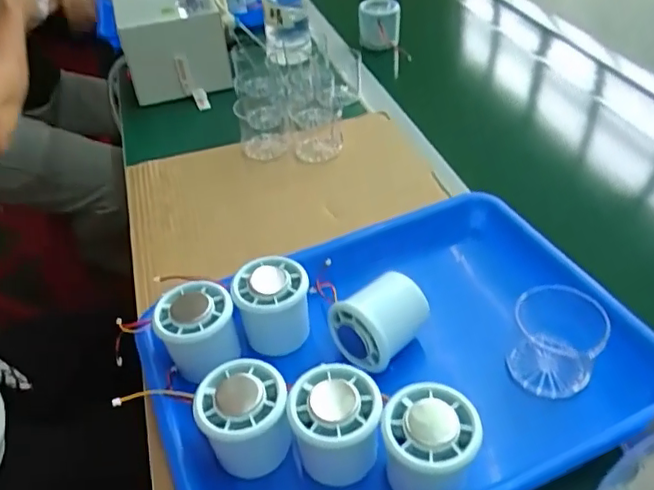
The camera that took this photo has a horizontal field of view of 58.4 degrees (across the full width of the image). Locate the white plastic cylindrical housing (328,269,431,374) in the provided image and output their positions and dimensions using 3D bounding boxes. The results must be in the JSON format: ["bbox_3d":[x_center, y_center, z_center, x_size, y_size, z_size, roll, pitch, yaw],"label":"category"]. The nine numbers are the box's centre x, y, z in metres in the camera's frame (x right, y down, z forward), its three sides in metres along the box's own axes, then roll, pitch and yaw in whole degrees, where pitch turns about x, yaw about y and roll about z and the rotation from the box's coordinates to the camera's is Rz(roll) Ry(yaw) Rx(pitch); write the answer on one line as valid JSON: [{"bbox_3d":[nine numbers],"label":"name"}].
[{"bbox_3d":[0.038,0.053,0.429,0.061,0.044,0.048,-35,51,-30],"label":"white plastic cylindrical housing"}]

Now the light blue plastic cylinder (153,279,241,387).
[{"bbox_3d":[-0.093,0.064,0.427,0.055,0.051,0.051,-2,42,2],"label":"light blue plastic cylinder"}]

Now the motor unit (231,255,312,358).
[{"bbox_3d":[-0.040,0.046,0.441,0.053,0.052,0.052,-2,42,2],"label":"motor unit"}]

